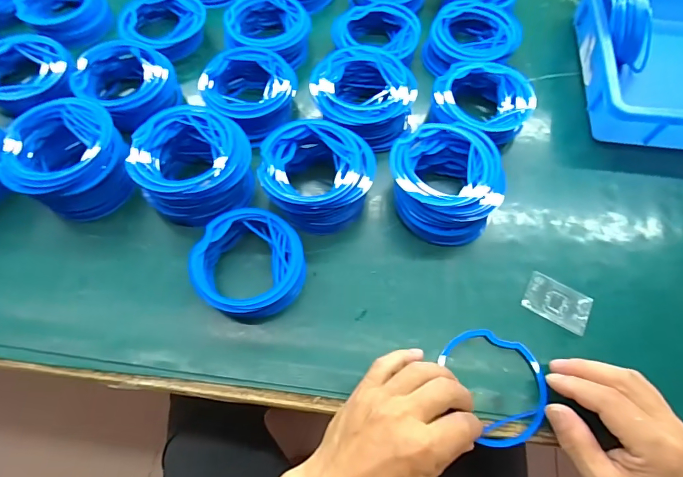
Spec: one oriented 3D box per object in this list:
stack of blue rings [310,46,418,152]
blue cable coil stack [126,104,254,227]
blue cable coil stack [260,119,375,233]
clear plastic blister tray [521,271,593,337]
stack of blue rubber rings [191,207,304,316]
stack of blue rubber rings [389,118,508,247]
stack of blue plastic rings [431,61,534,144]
[{"bbox_3d":[0.023,-0.159,0.452,0.108,0.051,0.123,-31,70,-14],"label":"stack of blue rings"},{"bbox_3d":[-0.148,-0.072,0.409,0.109,0.062,0.111,-42,73,-17],"label":"blue cable coil stack"},{"bbox_3d":[-0.024,-0.062,0.410,0.109,0.058,0.105,-31,70,-14],"label":"blue cable coil stack"},{"bbox_3d":[0.205,0.061,0.378,0.058,0.005,0.041,30,69,12],"label":"clear plastic blister tray"},{"bbox_3d":[-0.085,0.025,0.376,0.098,0.033,0.097,21,67,8],"label":"stack of blue rubber rings"},{"bbox_3d":[0.105,-0.057,0.407,0.108,0.049,0.117,-12,67,-6],"label":"stack of blue rubber rings"},{"bbox_3d":[0.155,-0.150,0.454,0.108,0.050,0.105,0,66,-1],"label":"stack of blue plastic rings"}]

